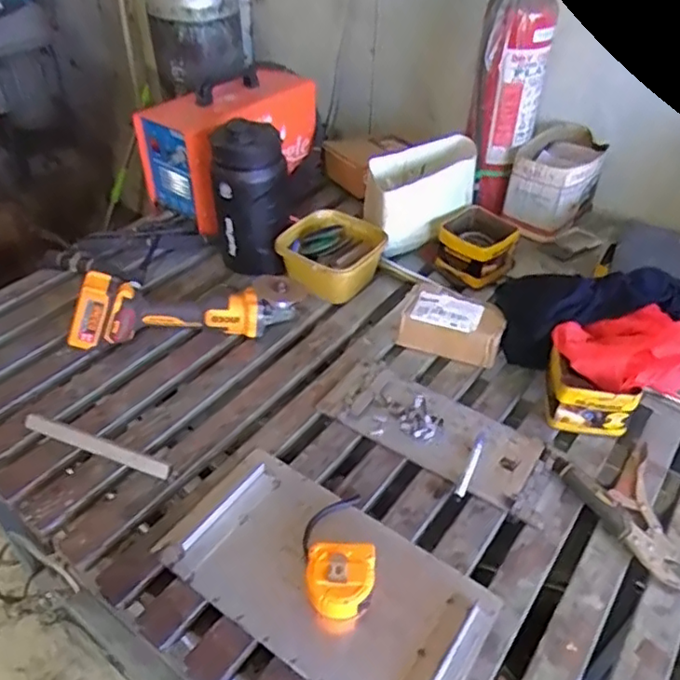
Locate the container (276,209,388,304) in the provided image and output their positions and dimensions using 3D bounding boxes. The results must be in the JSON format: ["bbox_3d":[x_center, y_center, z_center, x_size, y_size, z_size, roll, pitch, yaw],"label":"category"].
[{"bbox_3d":[-0.014,-0.151,1.153,0.170,0.099,0.178,19,46,19],"label":"container"}]

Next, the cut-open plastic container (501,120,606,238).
[{"bbox_3d":[0.444,-0.324,1.272,0.153,0.161,0.206,23,48,22],"label":"cut-open plastic container"}]

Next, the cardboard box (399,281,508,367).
[{"bbox_3d":[0.190,-0.024,1.036,0.167,0.076,0.103,16,45,16],"label":"cardboard box"}]

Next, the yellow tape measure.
[{"bbox_3d":[0.001,0.283,0.716,0.080,0.044,0.082,0,43,0],"label":"yellow tape measure"}]

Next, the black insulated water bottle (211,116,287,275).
[{"bbox_3d":[-0.165,-0.257,1.120,0.133,0.279,0.101,-1,43,-1],"label":"black insulated water bottle"}]

